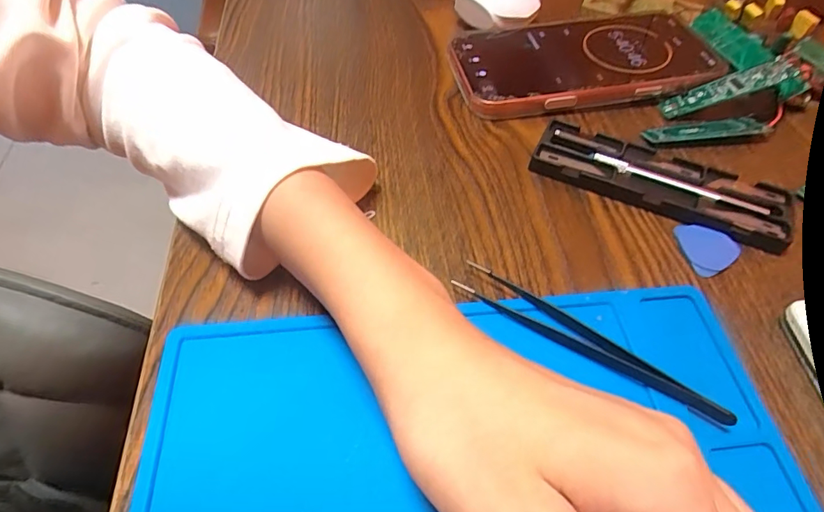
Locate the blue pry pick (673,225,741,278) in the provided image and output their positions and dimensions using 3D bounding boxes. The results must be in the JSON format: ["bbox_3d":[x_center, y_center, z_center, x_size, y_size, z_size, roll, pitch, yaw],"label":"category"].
[{"bbox_3d":[0.143,-0.005,0.234,0.026,0.004,0.028,-8,55,-8],"label":"blue pry pick"}]

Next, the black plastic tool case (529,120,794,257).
[{"bbox_3d":[0.128,-0.039,0.257,0.125,0.009,0.040,24,57,15],"label":"black plastic tool case"}]

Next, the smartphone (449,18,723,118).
[{"bbox_3d":[0.108,-0.126,0.316,0.159,0.016,0.083,-6,54,-6],"label":"smartphone"}]

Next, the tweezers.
[{"bbox_3d":[0.069,0.034,0.198,0.112,0.012,0.016,30,59,19],"label":"tweezers"}]

